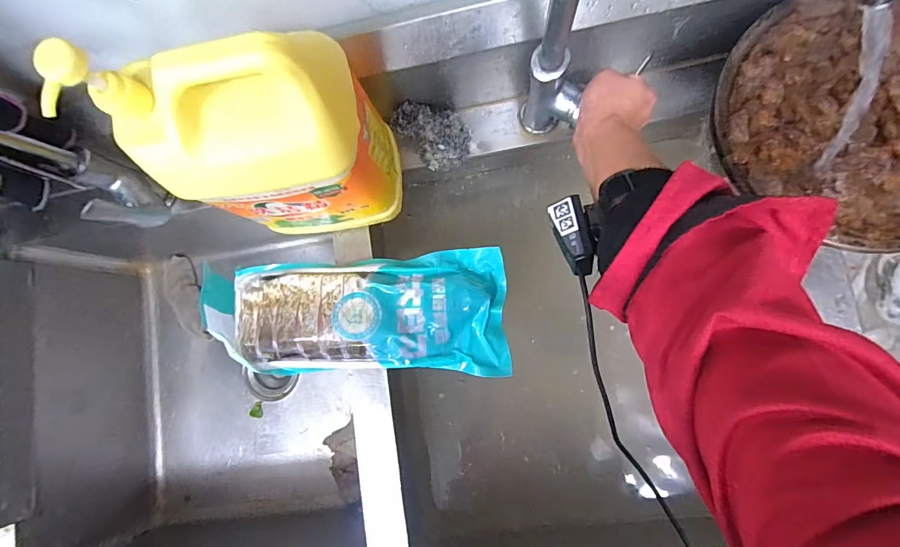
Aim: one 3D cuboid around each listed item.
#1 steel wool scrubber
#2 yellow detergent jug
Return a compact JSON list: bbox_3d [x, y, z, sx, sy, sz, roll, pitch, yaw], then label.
[{"bbox_3d":[-0.019,-0.184,0.548,0.072,0.043,0.102,-42,94,-3],"label":"steel wool scrubber"},{"bbox_3d":[-0.170,-0.127,0.419,0.181,0.277,0.114,-7,83,7],"label":"yellow detergent jug"}]

